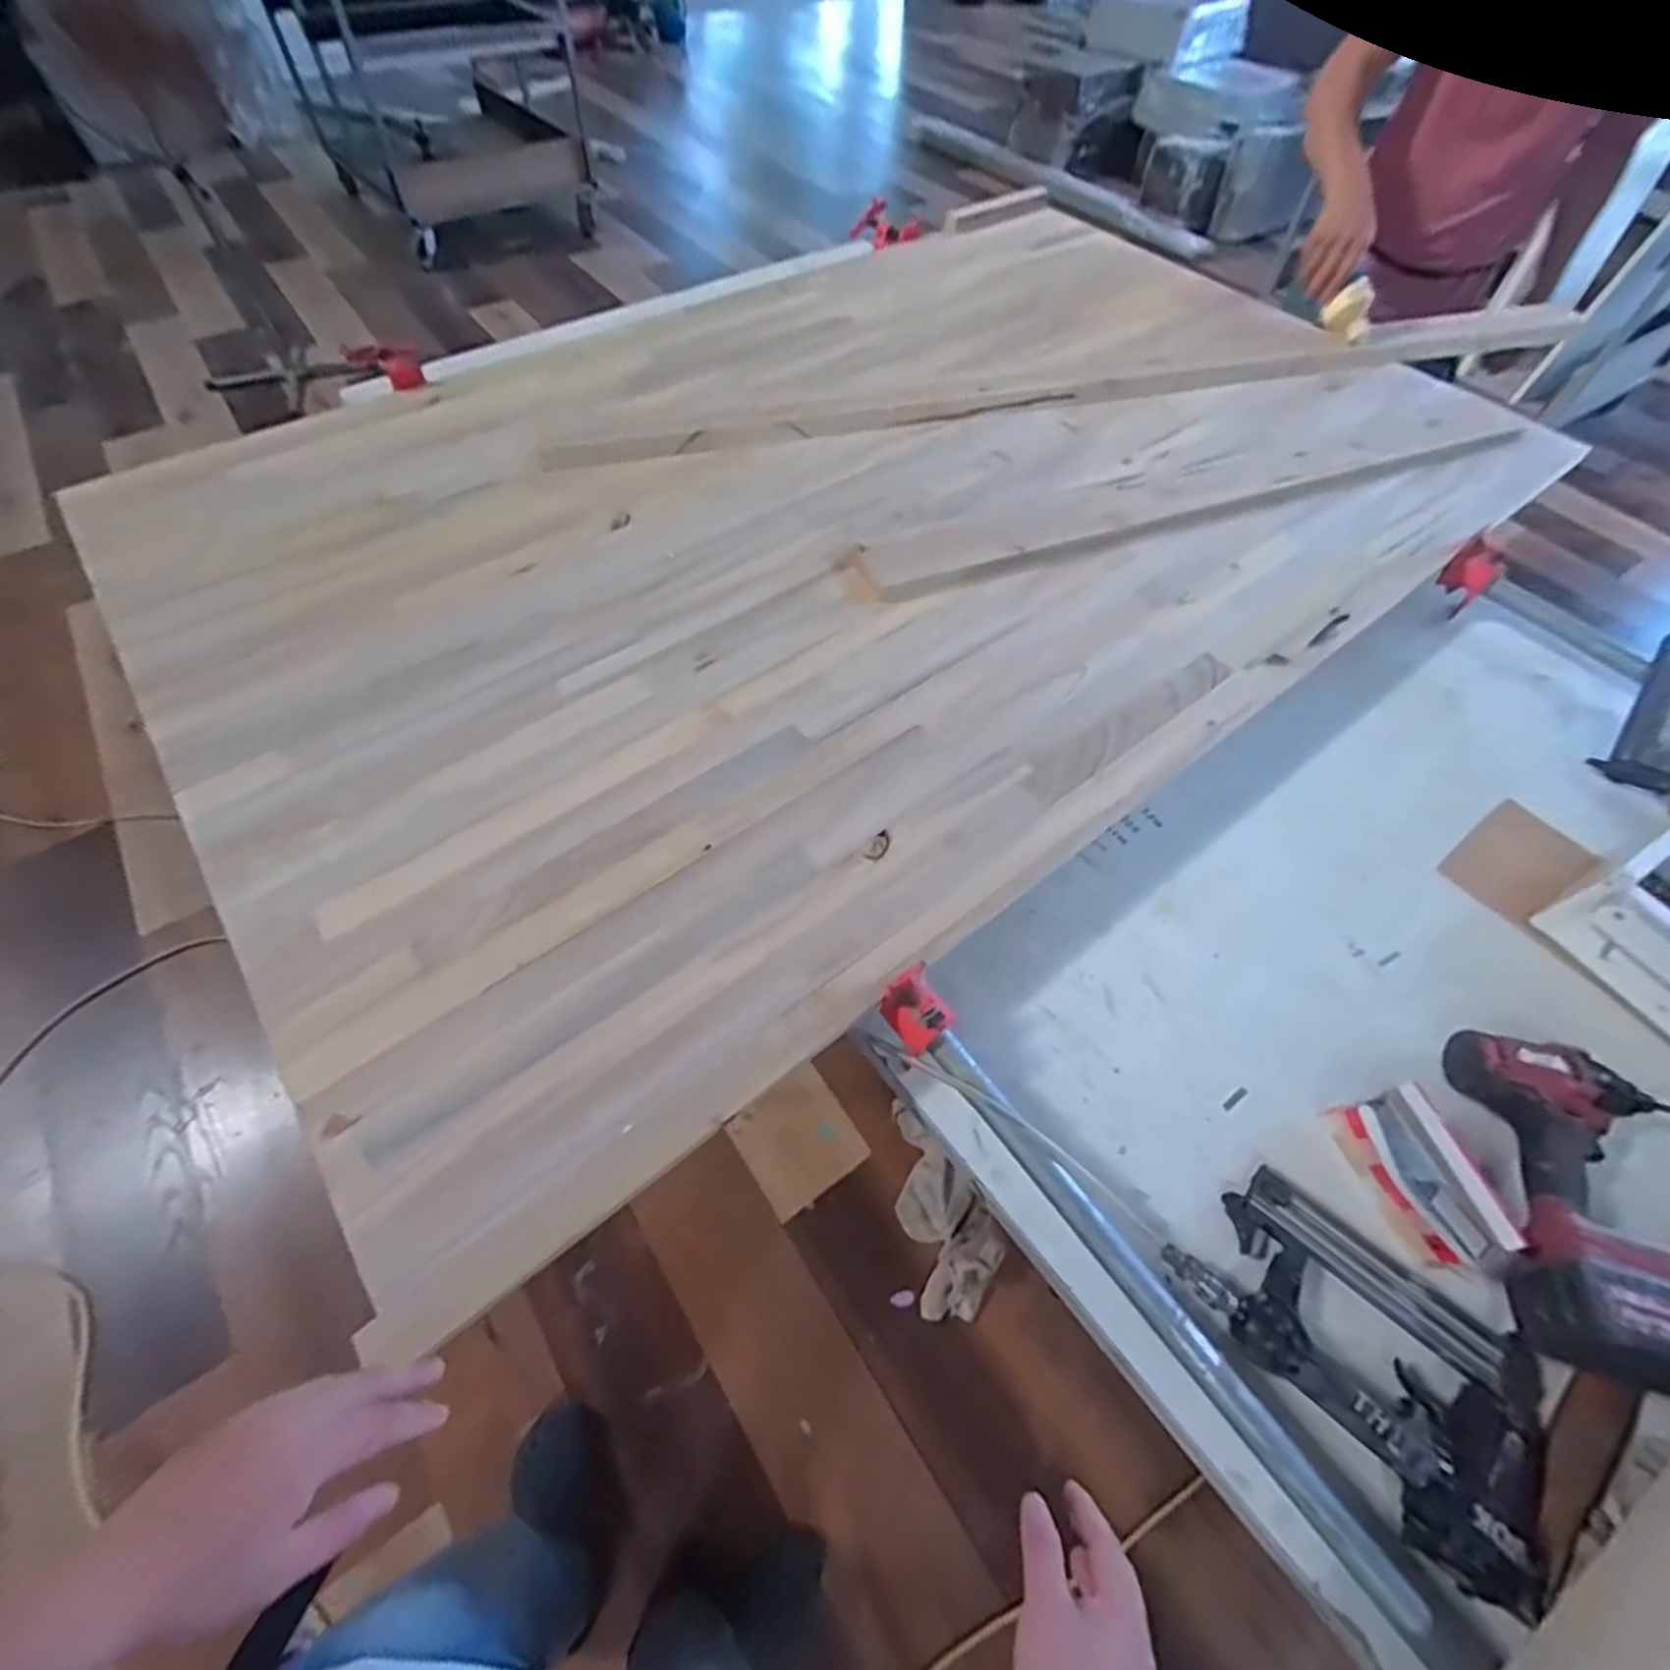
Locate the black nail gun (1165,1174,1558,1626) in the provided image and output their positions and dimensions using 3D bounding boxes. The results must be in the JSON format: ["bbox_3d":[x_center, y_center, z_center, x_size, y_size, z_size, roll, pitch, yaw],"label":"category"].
[{"bbox_3d":[0.406,0.385,0.554,0.171,0.056,0.259,-38,66,-23],"label":"black nail gun"}]

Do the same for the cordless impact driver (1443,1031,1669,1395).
[{"bbox_3d":[0.651,0.301,0.582,0.223,0.095,0.251,14,58,7],"label":"cordless impact driver"}]

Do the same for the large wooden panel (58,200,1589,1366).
[{"bbox_3d":[0.038,-0.497,1.018,1.745,0.045,1.181,-33,65,-21],"label":"large wooden panel"}]

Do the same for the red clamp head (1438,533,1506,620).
[{"bbox_3d":[0.881,-0.357,1.016,0.041,0.096,0.058,-36,66,-22],"label":"red clamp head"}]

